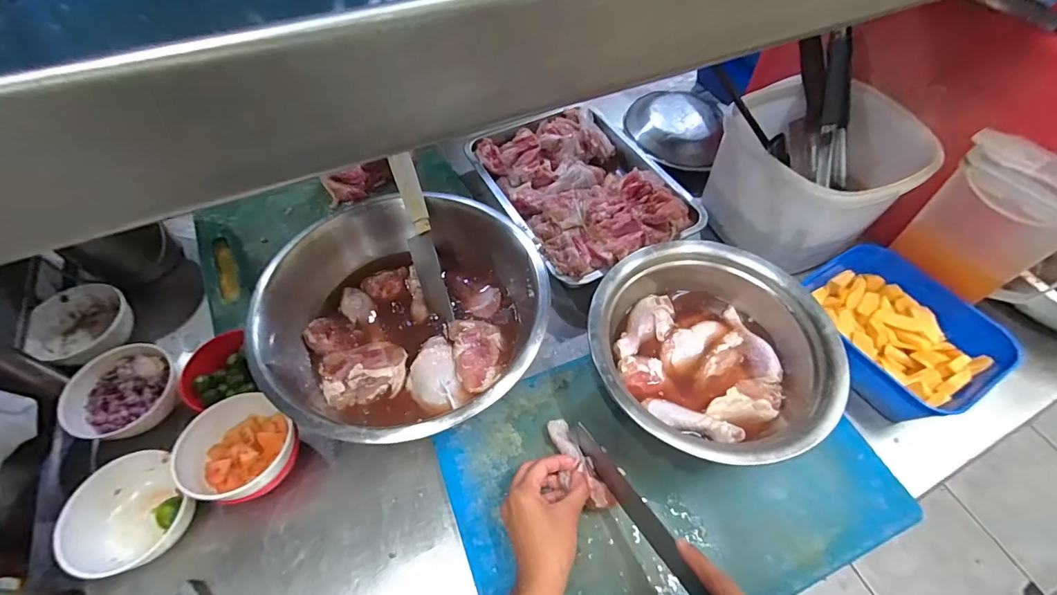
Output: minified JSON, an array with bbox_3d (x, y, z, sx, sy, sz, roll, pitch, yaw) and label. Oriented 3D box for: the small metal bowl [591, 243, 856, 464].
[{"bbox_3d":[0.196,0.062,0.506,0.245,0.092,0.247,0,54,0],"label":"small metal bowl"}]

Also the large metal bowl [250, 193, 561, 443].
[{"bbox_3d":[-0.129,0.032,0.520,0.298,0.112,0.277,0,54,0],"label":"large metal bowl"}]

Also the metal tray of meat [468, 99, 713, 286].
[{"bbox_3d":[0.083,-0.182,0.710,0.263,0.071,0.340,-24,58,-16],"label":"metal tray of meat"}]

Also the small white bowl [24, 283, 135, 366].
[{"bbox_3d":[-0.562,0.037,0.569,0.096,0.051,0.103,0,54,0],"label":"small white bowl"}]

